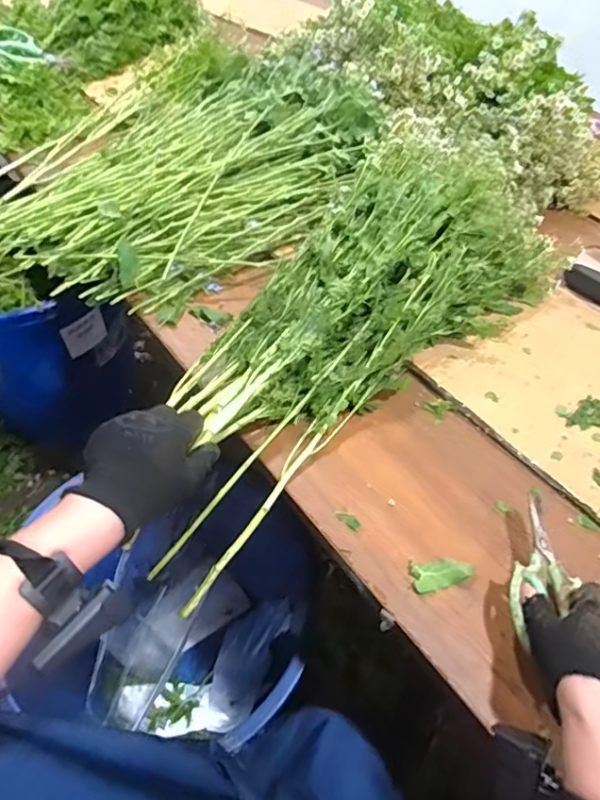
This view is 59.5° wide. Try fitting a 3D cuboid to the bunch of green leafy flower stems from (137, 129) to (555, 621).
[{"bbox_3d":[0.061,-0.106,0.678,0.282,0.152,0.676,36,66,22],"label":"bunch of green leafy flower stems"}]

